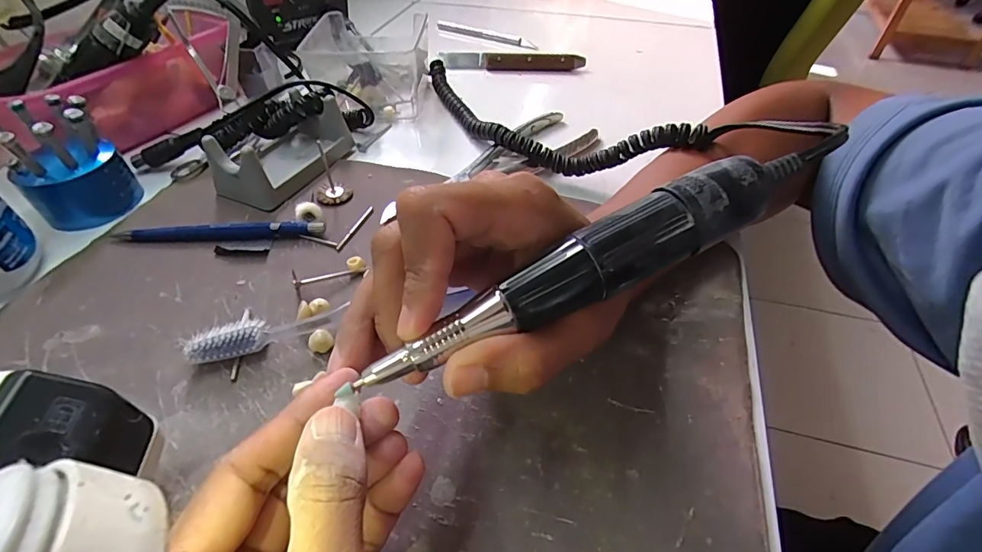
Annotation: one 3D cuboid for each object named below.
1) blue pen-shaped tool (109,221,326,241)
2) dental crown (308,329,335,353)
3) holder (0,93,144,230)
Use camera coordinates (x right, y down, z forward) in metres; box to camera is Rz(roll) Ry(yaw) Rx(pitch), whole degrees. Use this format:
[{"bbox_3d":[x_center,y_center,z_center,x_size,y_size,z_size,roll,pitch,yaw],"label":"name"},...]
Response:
[{"bbox_3d":[-0.174,-0.028,0.294,0.131,0.011,0.010,-1,46,-1],"label":"blue pen-shaped tool"},{"bbox_3d":[-0.086,0.033,0.233,0.011,0.011,0.009,-19,49,-18],"label":"dental crown"},{"bbox_3d":[-0.281,-0.076,0.301,0.055,0.065,0.058,23,50,20],"label":"holder"}]

